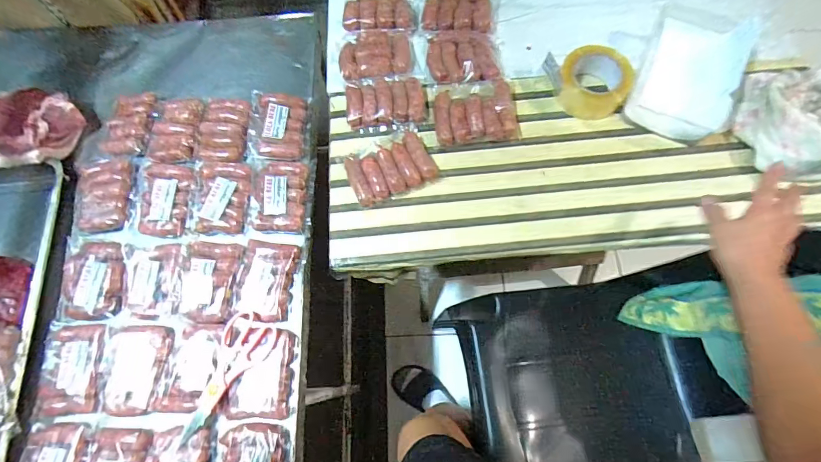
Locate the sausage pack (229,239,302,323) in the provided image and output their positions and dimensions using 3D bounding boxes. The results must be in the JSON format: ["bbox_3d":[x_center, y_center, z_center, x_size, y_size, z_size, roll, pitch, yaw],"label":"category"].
[{"bbox_3d":[-0.236,0.080,0.650,0.089,0.021,0.125,6,71,3],"label":"sausage pack"}]

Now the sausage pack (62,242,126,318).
[{"bbox_3d":[-0.516,0.079,0.653,0.102,0.019,0.126,-4,71,-1],"label":"sausage pack"}]

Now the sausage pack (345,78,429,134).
[{"bbox_3d":[-0.040,-0.214,0.677,0.134,0.021,0.089,-1,71,0],"label":"sausage pack"}]

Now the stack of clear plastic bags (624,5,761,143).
[{"bbox_3d":[0.461,-0.264,0.667,0.145,0.075,0.235,23,72,8],"label":"stack of clear plastic bags"}]

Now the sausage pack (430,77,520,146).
[{"bbox_3d":[0.107,-0.202,0.670,0.134,0.025,0.116,-5,71,-1],"label":"sausage pack"}]

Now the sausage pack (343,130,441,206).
[{"bbox_3d":[-0.031,-0.103,0.644,0.136,0.032,0.096,-22,72,-7],"label":"sausage pack"}]

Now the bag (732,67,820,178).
[{"bbox_3d":[0.597,-0.173,0.610,0.154,0.035,0.166,4,82,29],"label":"bag"}]

